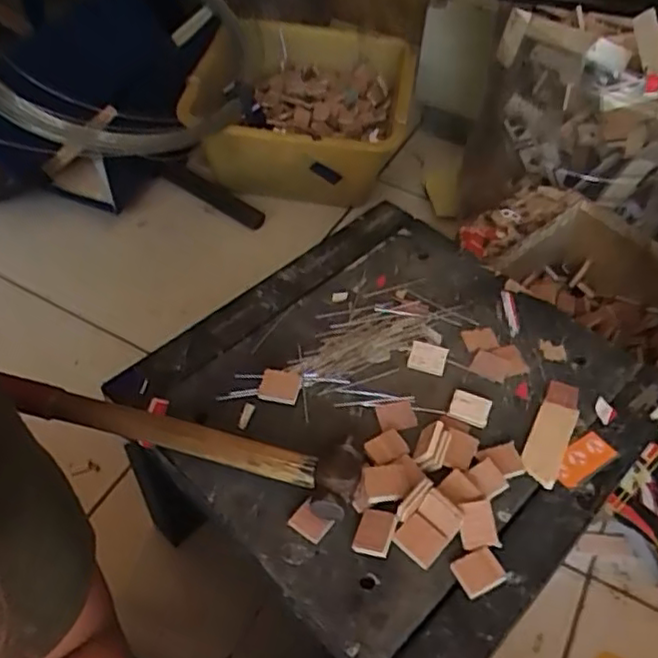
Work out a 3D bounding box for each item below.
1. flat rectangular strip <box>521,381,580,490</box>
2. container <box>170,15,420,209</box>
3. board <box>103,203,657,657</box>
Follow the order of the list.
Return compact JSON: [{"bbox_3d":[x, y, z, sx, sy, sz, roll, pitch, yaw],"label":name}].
[{"bbox_3d":[0.140,0.063,0.414,0.023,0.005,0.077,23,52,16],"label":"flat rectangular strip"},{"bbox_3d":[-0.036,-0.282,0.881,0.271,0.127,0.264,8,50,4],"label":"container"},{"bbox_3d":[0.039,0.043,0.430,0.274,0.031,0.291,35,56,24],"label":"board"}]

